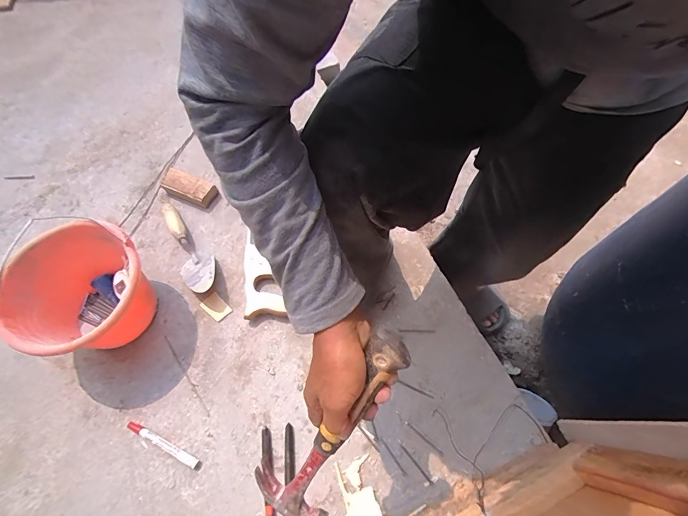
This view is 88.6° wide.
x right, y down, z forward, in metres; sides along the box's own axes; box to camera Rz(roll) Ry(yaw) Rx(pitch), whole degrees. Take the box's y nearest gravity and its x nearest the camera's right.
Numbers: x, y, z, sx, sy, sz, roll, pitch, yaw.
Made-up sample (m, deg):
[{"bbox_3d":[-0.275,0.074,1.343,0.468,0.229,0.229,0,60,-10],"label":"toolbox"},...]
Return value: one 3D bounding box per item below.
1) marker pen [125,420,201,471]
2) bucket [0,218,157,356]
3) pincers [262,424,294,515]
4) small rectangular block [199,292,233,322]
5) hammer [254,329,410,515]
[{"bbox_3d":[-0.323,0.336,0.633,0.155,0.013,0.016,22,68,13],"label":"marker pen"},{"bbox_3d":[-0.470,0.069,0.671,0.230,0.174,0.222,-1,65,2],"label":"bucket"},{"bbox_3d":[-0.107,0.407,0.598,0.052,0.022,0.220,-8,65,-1],"label":"pincers"},{"bbox_3d":[-0.270,0.104,0.746,0.060,0.007,0.041,37,72,18],"label":"small rectangular block"},{"bbox_3d":[-0.014,0.185,0.366,0.091,0.029,0.271,36,115,17],"label":"hammer"}]

